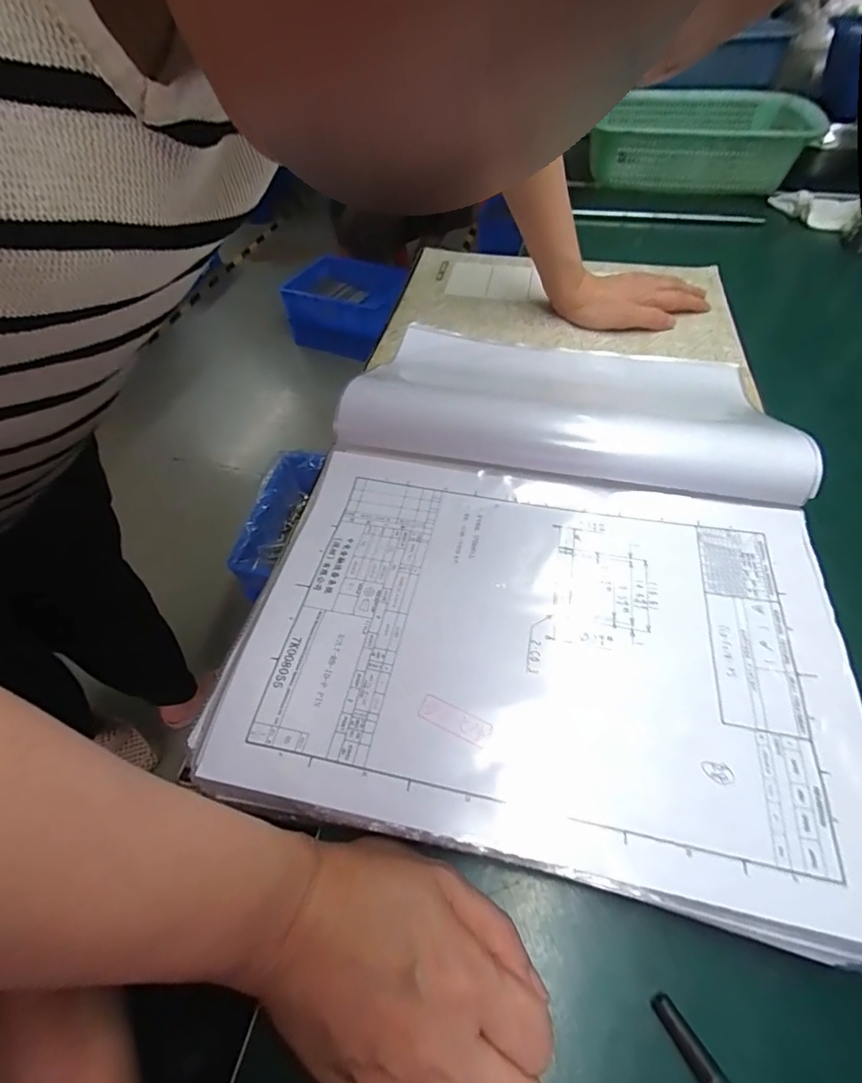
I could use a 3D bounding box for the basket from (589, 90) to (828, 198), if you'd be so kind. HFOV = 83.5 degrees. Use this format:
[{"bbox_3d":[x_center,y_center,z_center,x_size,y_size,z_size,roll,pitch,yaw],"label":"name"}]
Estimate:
[{"bbox_3d":[0.361,-0.549,0.672,0.293,0.085,0.189,6,55,7],"label":"basket"}]

